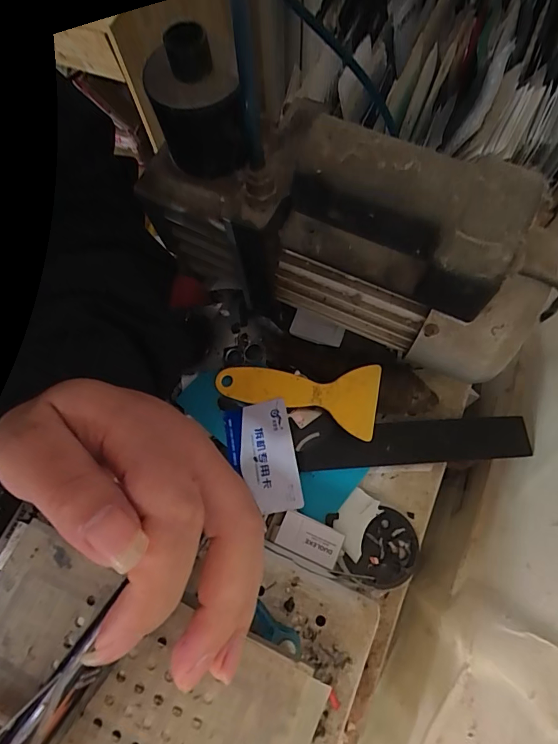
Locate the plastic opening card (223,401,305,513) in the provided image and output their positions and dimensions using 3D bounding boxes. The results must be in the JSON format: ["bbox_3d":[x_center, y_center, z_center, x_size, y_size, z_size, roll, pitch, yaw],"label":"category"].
[{"bbox_3d":[-0.014,0.067,0.334,0.053,0.004,0.085,-13,72,10],"label":"plastic opening card"}]

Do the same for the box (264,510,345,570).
[{"bbox_3d":[0.020,0.124,0.316,0.053,0.011,0.026,23,76,8],"label":"box"}]

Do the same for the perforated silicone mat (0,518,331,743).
[{"bbox_3d":[-0.069,0.144,0.195,0.167,0.005,0.078,24,76,8],"label":"perforated silicone mat"}]

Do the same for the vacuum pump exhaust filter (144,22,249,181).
[{"bbox_3d":[-0.045,-0.149,0.242,0.052,0.067,0.049,-9,74,-1],"label":"vacuum pump exhaust filter"}]

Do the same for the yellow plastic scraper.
[{"bbox_3d":[0.012,0.015,0.341,0.132,0.010,0.052,8,74,17],"label":"yellow plastic scraper"}]

